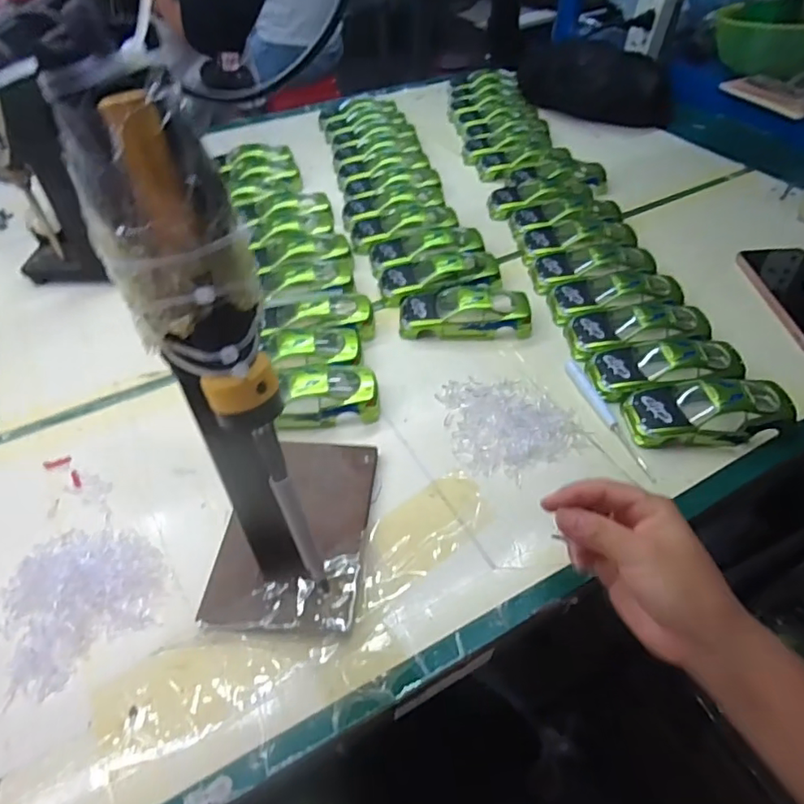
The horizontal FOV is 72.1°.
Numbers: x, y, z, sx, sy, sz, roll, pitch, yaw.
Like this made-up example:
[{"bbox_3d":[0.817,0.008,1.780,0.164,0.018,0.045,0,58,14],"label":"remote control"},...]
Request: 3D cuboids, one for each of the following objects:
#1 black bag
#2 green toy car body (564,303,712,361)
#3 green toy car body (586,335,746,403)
[{"bbox_3d":[0.297,-0.493,0.844,0.240,0.080,0.061,16,50,14],"label":"black bag"},{"bbox_3d":[0.221,-0.071,0.521,0.126,0.024,0.049,-8,51,6],"label":"green toy car body"},{"bbox_3d":[0.230,-0.035,0.488,0.125,0.027,0.056,-11,51,6],"label":"green toy car body"}]

